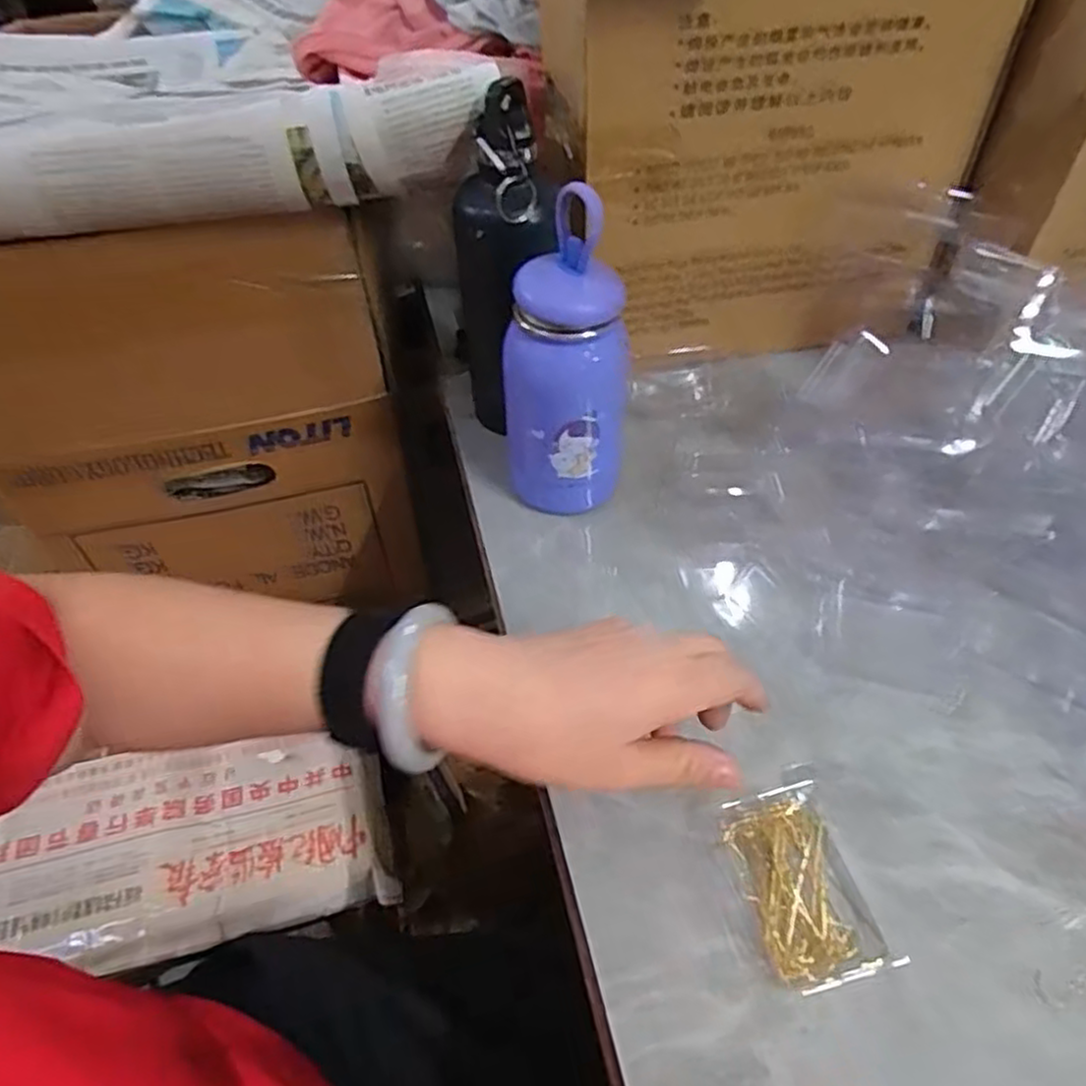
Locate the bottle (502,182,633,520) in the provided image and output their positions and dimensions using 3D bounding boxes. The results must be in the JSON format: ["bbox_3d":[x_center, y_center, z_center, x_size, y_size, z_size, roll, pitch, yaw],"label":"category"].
[{"bbox_3d":[0.013,-0.099,0.428,0.074,0.175,0.062,-4,48,-3],"label":"bottle"}]

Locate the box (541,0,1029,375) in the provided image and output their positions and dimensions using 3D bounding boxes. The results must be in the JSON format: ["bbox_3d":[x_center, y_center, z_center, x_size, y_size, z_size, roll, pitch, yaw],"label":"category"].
[{"bbox_3d":[0.149,-0.282,0.520,0.280,0.257,0.139,-9,49,-6],"label":"box"}]

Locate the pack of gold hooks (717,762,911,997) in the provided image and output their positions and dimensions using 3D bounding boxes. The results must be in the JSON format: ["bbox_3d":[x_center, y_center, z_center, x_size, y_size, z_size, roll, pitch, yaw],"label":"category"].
[{"bbox_3d":[0.113,0.145,0.320,0.052,0.014,0.086,-11,49,-8],"label":"pack of gold hooks"}]

